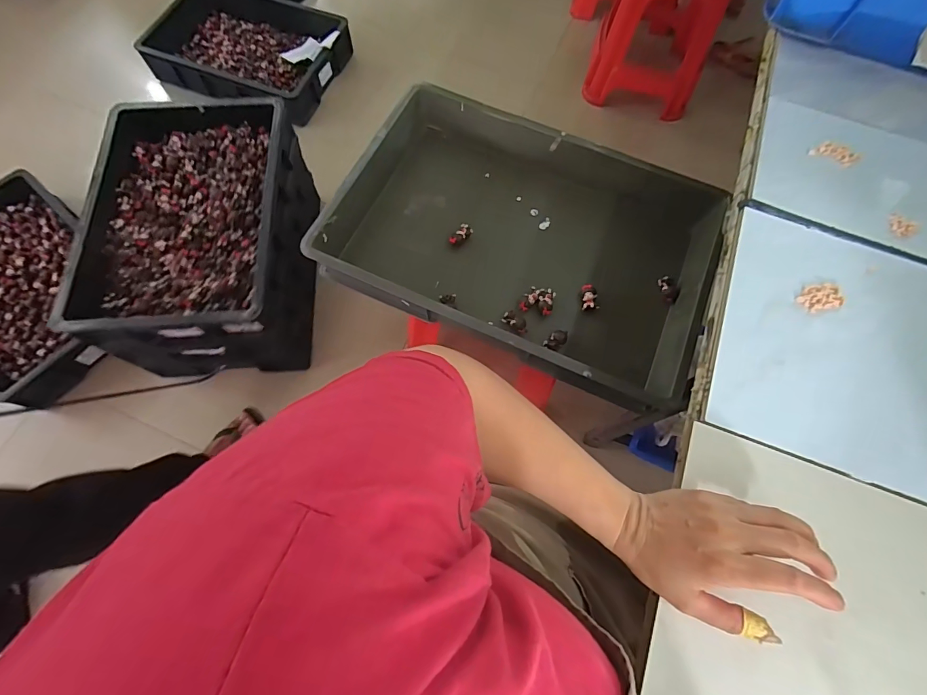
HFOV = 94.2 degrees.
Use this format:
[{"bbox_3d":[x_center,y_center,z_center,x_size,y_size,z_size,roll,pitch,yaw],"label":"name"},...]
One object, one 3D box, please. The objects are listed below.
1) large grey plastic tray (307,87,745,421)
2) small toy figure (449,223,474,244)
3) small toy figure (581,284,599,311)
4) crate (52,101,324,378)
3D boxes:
[{"bbox_3d":[0.100,-0.191,0.746,0.593,0.094,0.405,25,71,7],"label":"large grey plastic tray"},{"bbox_3d":[-0.006,-0.199,0.772,0.021,0.026,0.046,42,73,12],"label":"small toy figure"},{"bbox_3d":[0.214,-0.086,0.736,0.025,0.022,0.043,-1,70,-3],"label":"small toy figure"},{"bbox_3d":[-0.625,-0.282,1.066,0.422,0.267,0.596,-3,70,-4],"label":"crate"}]

